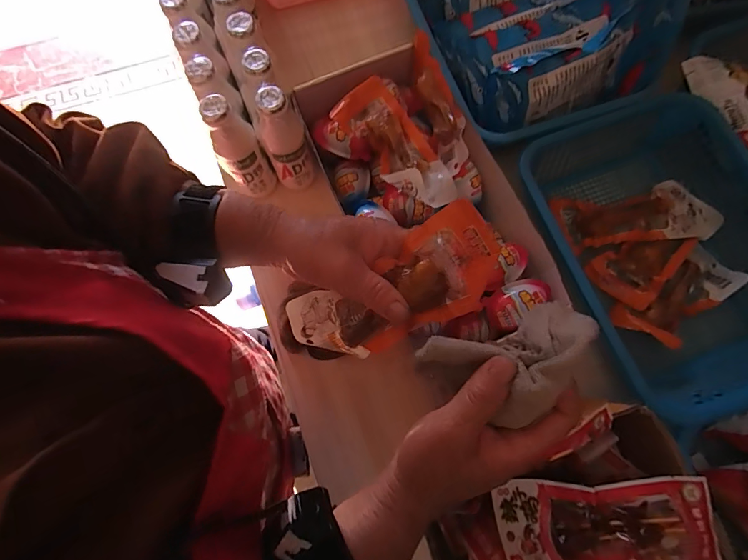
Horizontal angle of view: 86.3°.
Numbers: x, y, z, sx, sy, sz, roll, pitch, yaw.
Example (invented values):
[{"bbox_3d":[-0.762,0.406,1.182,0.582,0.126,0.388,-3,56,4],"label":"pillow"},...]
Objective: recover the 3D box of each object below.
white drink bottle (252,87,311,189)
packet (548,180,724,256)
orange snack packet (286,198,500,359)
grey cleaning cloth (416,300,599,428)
[{"bbox_3d":[-0.106,-0.163,0.464,0.050,0.128,0.051,-21,77,-4],"label":"white drink bottle"},{"bbox_3d":[0.328,-0.077,0.502,0.190,0.038,0.080,-6,76,-1],"label":"packet"},{"bbox_3d":[0.013,0.013,0.317,0.174,0.023,0.071,-29,77,16],"label":"orange snack packet"},{"bbox_3d":[0.086,0.039,0.250,0.076,0.038,0.082,40,80,10],"label":"grey cleaning cloth"}]

